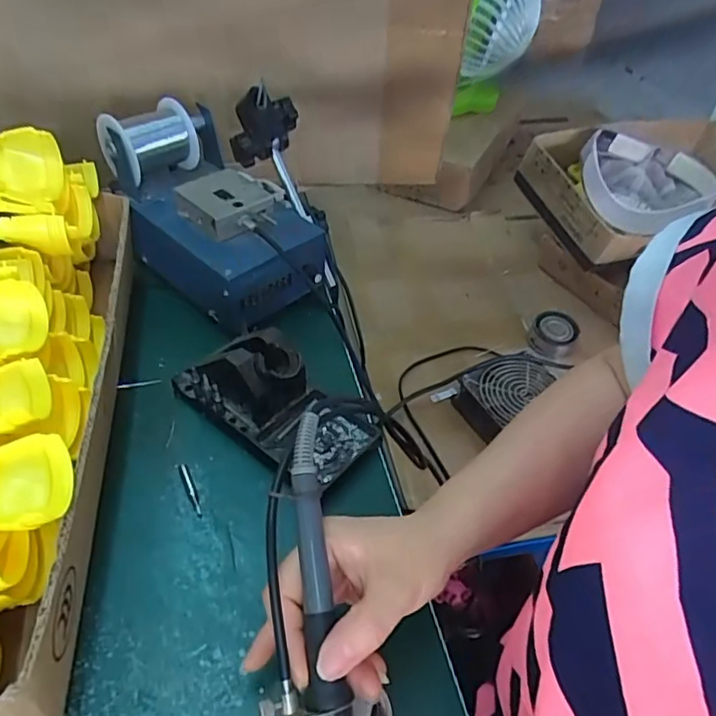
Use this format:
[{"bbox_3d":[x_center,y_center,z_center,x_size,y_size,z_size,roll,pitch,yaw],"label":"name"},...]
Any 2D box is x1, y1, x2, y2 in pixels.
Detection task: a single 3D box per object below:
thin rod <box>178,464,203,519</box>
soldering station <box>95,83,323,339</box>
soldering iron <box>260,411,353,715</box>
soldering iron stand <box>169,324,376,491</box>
[{"bbox_3d":[-0.117,0.092,0.404,0.007,0.004,0.044,-18,50,-23],"label":"thin rod"},{"bbox_3d":[-0.116,-0.150,0.538,0.159,0.127,0.196,-31,56,-31],"label":"soldering station"},{"bbox_3d":[-0.026,0.129,0.269,0.035,0.022,0.201,-4,73,-11],"label":"soldering iron"},{"bbox_3d":[-0.065,0.026,0.431,0.157,0.071,0.071,27,49,19],"label":"soldering iron stand"}]

